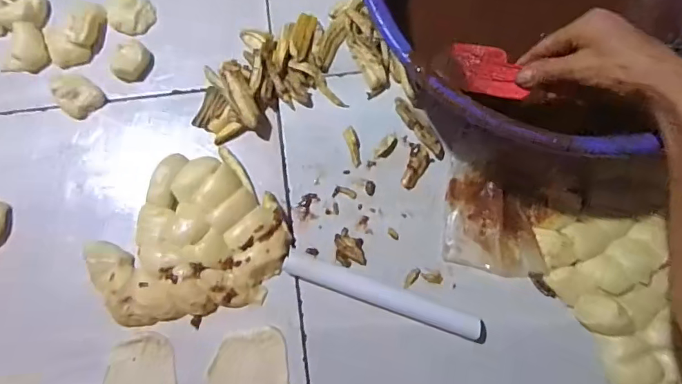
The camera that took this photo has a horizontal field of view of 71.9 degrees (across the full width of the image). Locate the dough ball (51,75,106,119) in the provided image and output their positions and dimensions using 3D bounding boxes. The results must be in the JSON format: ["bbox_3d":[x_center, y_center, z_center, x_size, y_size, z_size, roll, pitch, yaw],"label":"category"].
[{"bbox_3d":[-0.304,-0.113,0.541,0.044,0.031,0.044,0,79,-1],"label":"dough ball"}]

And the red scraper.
[{"bbox_3d":[0.147,-0.119,0.464,0.077,0.004,0.045,17,103,22],"label":"red scraper"}]

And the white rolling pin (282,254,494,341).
[{"bbox_3d":[0.045,0.112,0.506,0.222,0.023,0.025,19,79,3],"label":"white rolling pin"}]

